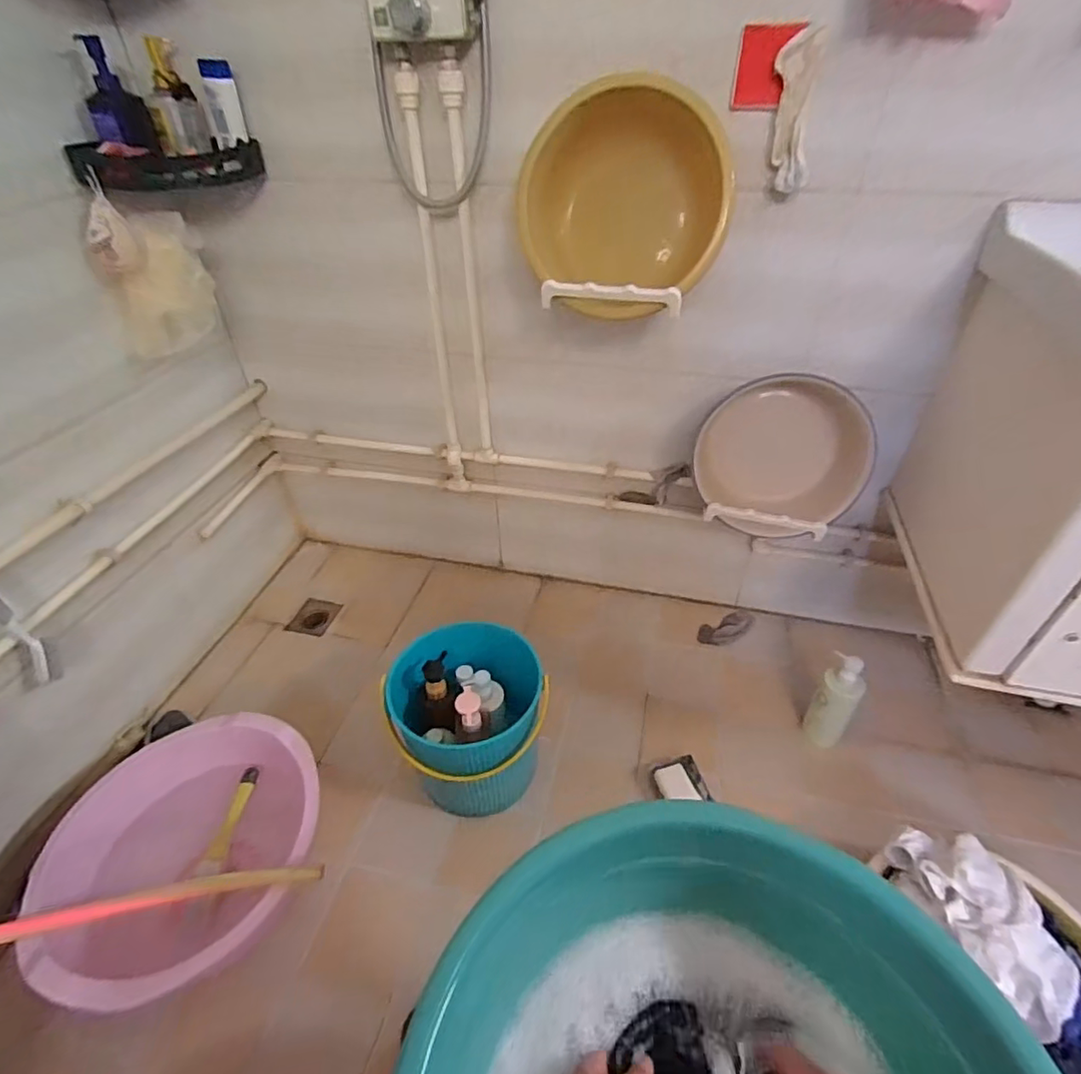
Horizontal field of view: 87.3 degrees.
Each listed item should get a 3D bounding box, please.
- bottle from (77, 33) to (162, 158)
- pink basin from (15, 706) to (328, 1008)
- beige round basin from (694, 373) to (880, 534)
[{"bbox_3d":[-0.671,-0.690,0.890,0.086,0.136,0.068,13,42,16],"label":"bottle"},{"bbox_3d":[-0.525,0.478,0.863,0.369,0.160,0.354,-1,40,1],"label":"pink basin"},{"bbox_3d":[0.420,-0.144,0.994,0.279,0.265,0.129,-3,11,25],"label":"beige round basin"}]

